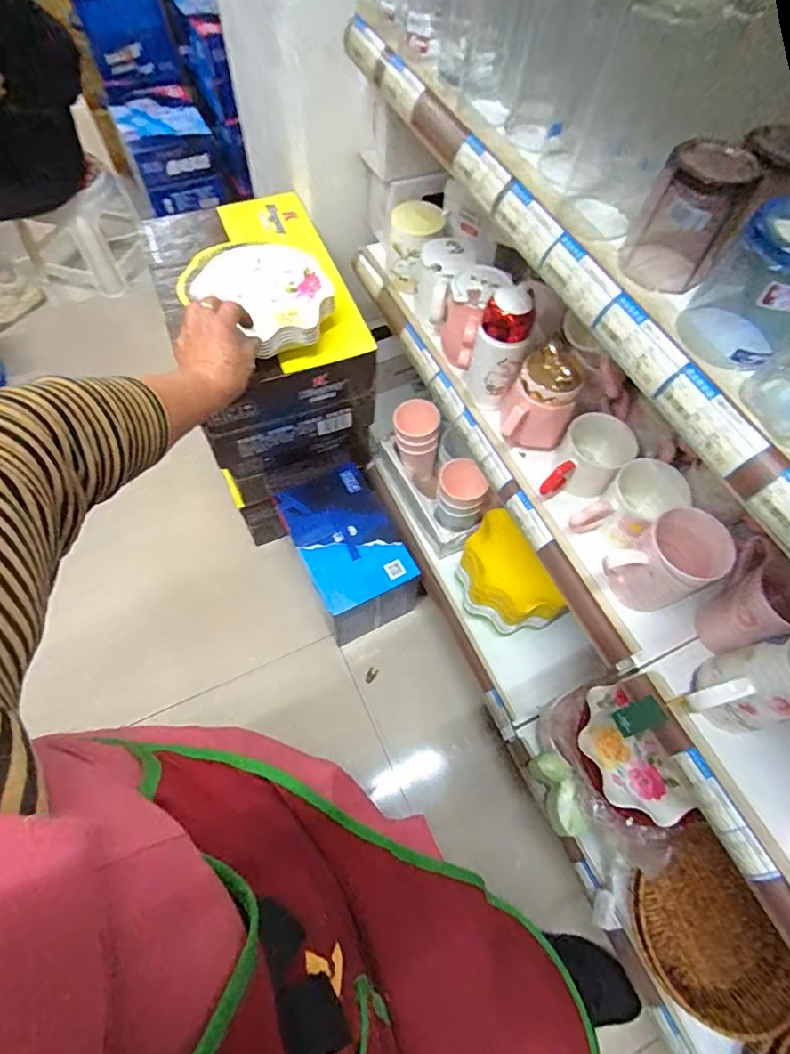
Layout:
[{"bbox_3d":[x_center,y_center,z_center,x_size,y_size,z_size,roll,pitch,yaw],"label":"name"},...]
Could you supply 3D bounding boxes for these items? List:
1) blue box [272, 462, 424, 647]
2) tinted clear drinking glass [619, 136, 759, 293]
[{"bbox_3d":[-0.094,0.053,1.019,0.180,0.207,0.276,-25,67,-15],"label":"blue box"},{"bbox_3d":[0.219,-0.232,0.386,0.062,0.084,0.062,26,64,10],"label":"tinted clear drinking glass"}]

